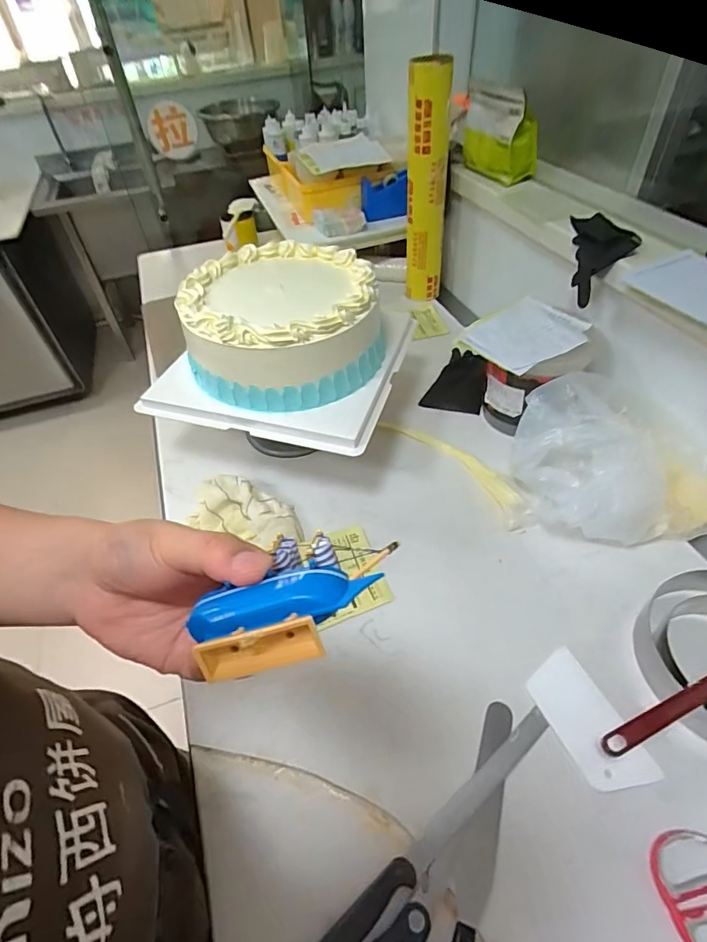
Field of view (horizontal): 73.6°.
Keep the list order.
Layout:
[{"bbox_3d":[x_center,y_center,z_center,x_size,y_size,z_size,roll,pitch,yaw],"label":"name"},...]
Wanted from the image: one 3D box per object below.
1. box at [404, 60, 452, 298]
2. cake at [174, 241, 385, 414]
[{"bbox_3d":[0.166,-0.628,1.082,0.088,0.466,0.081,2,47,7],"label":"box"},{"bbox_3d":[-0.109,-0.239,0.748,0.287,0.128,0.299,-6,46,-1],"label":"cake"}]

